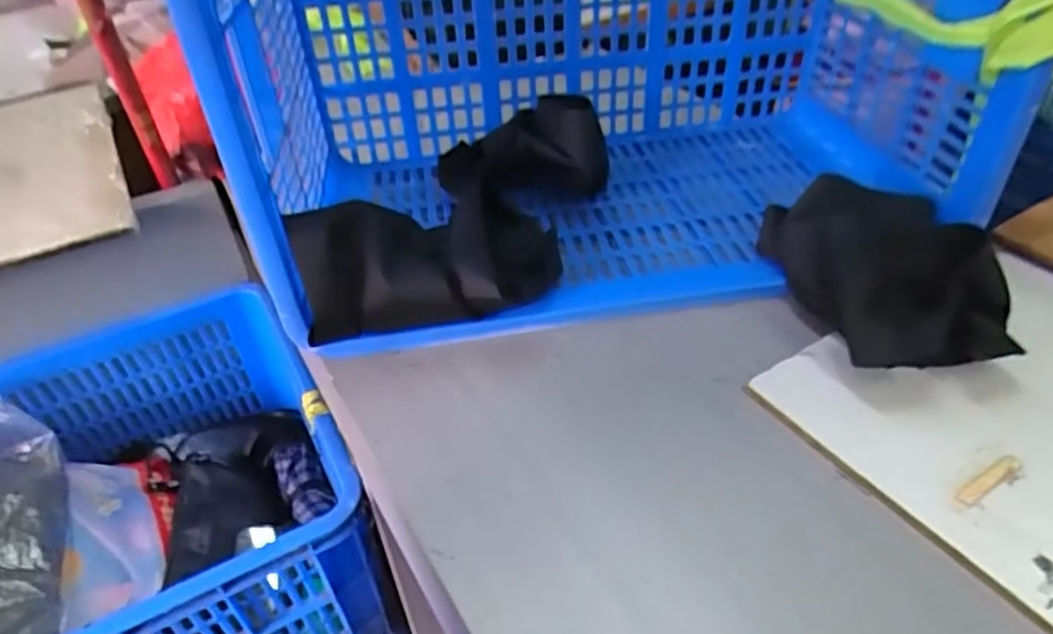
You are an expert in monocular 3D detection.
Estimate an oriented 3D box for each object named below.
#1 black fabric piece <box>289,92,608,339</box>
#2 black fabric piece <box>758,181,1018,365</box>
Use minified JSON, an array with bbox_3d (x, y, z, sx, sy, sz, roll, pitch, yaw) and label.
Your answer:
[{"bbox_3d":[-0.047,-0.093,0.625,0.167,0.114,0.342,15,46,22],"label":"black fabric piece"},{"bbox_3d":[0.290,-0.039,0.570,0.122,0.078,0.196,-12,42,-6],"label":"black fabric piece"}]

